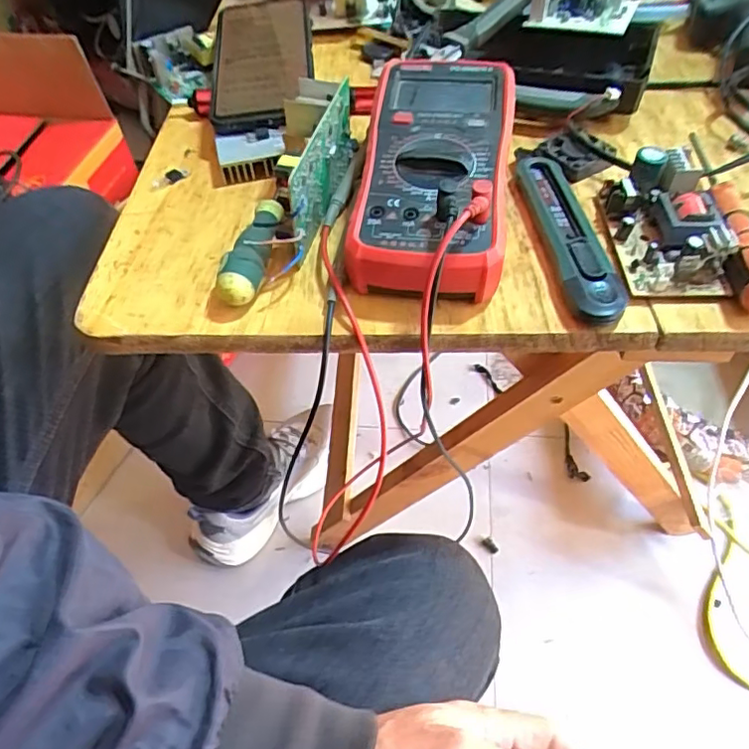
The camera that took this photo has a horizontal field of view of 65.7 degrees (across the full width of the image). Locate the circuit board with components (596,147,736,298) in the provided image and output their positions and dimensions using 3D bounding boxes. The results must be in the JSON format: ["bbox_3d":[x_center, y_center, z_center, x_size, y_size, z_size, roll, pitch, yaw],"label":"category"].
[{"bbox_3d":[0.170,-0.090,0.336,0.052,0.034,0.091,-1,52,3],"label":"circuit board with components"}]

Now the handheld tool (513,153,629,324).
[{"bbox_3d":[0.119,-0.087,0.350,0.033,0.017,0.145,-5,52,0],"label":"handheld tool"}]

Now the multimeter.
[{"bbox_3d":[0.036,-0.125,0.358,0.090,0.053,0.184,5,53,7],"label":"multimeter"}]

